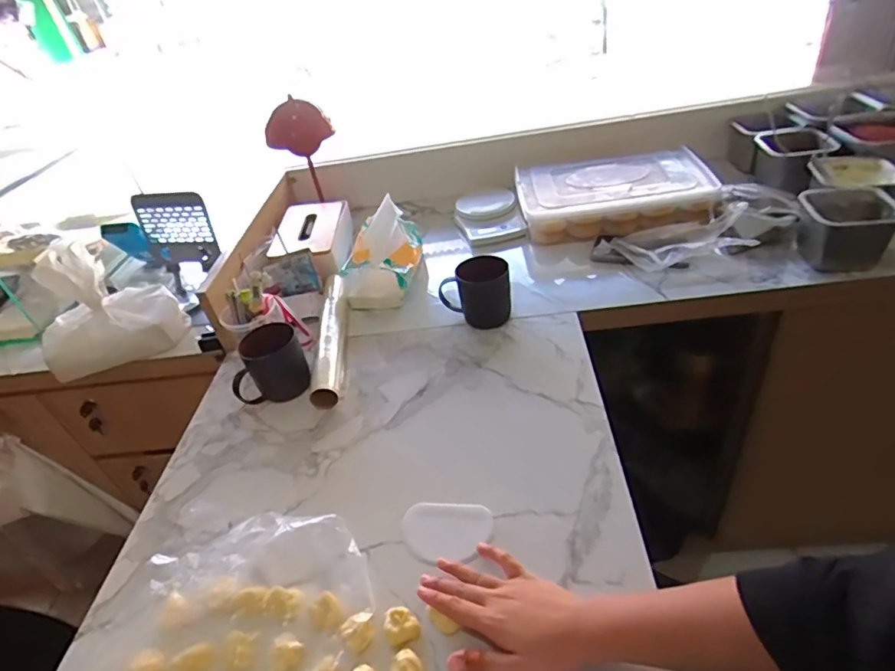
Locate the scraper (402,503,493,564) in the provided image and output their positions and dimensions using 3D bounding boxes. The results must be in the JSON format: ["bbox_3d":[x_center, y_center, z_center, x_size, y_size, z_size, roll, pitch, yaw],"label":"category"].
[{"bbox_3d":[-0.001,0.215,0.585,0.097,0.004,0.063,-4,38,9],"label":"scraper"}]

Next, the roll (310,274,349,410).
[{"bbox_3d":[-0.192,-0.003,0.860,0.053,0.039,0.296,-11,38,0],"label":"roll"}]

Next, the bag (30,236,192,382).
[{"bbox_3d":[-0.609,-0.055,0.935,0.220,0.185,0.166,-20,39,-12],"label":"bag"}]

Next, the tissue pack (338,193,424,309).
[{"bbox_3d":[-0.119,-0.153,0.978,0.129,0.120,0.183,-5,38,8],"label":"tissue pack"}]

